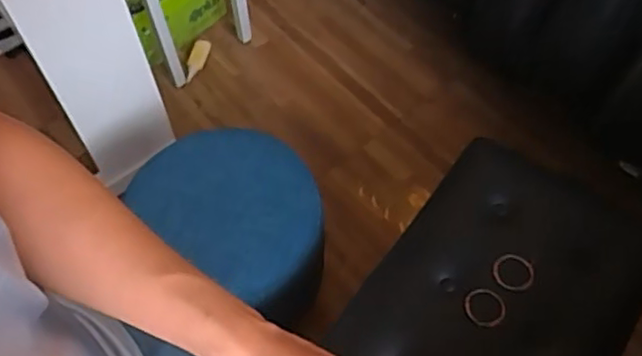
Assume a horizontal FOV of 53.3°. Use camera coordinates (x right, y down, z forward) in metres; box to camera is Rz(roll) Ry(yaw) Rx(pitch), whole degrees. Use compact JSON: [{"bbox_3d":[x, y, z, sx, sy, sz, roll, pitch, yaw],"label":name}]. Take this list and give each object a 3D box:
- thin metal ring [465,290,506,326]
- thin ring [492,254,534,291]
[{"bbox_3d":[0.239,0.189,0.934,0.057,0.004,0.058,1,53,11],"label":"thin metal ring"},{"bbox_3d":[0.287,0.141,0.957,0.060,0.004,0.061,-9,48,10],"label":"thin ring"}]

